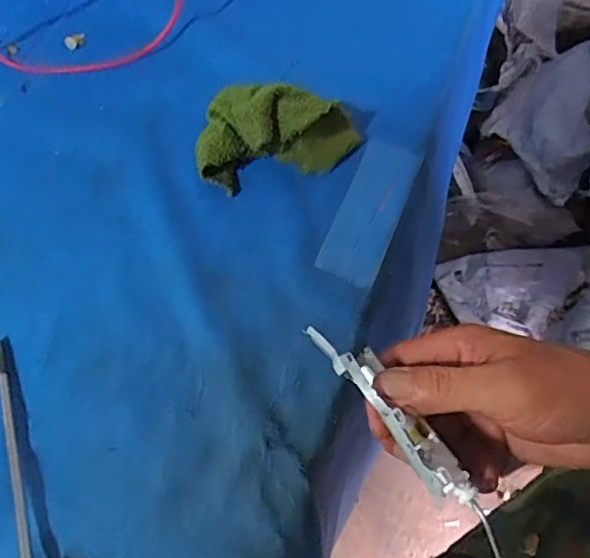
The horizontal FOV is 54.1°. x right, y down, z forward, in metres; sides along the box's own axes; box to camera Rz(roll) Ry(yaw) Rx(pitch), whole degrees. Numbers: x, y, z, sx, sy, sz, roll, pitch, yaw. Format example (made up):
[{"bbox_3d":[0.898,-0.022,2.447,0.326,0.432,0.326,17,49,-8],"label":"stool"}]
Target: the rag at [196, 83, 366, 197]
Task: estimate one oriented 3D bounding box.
[{"bbox_3d":[-0.012,-0.101,0.404,0.114,0.057,0.058,-1,62,4],"label":"rag"}]

